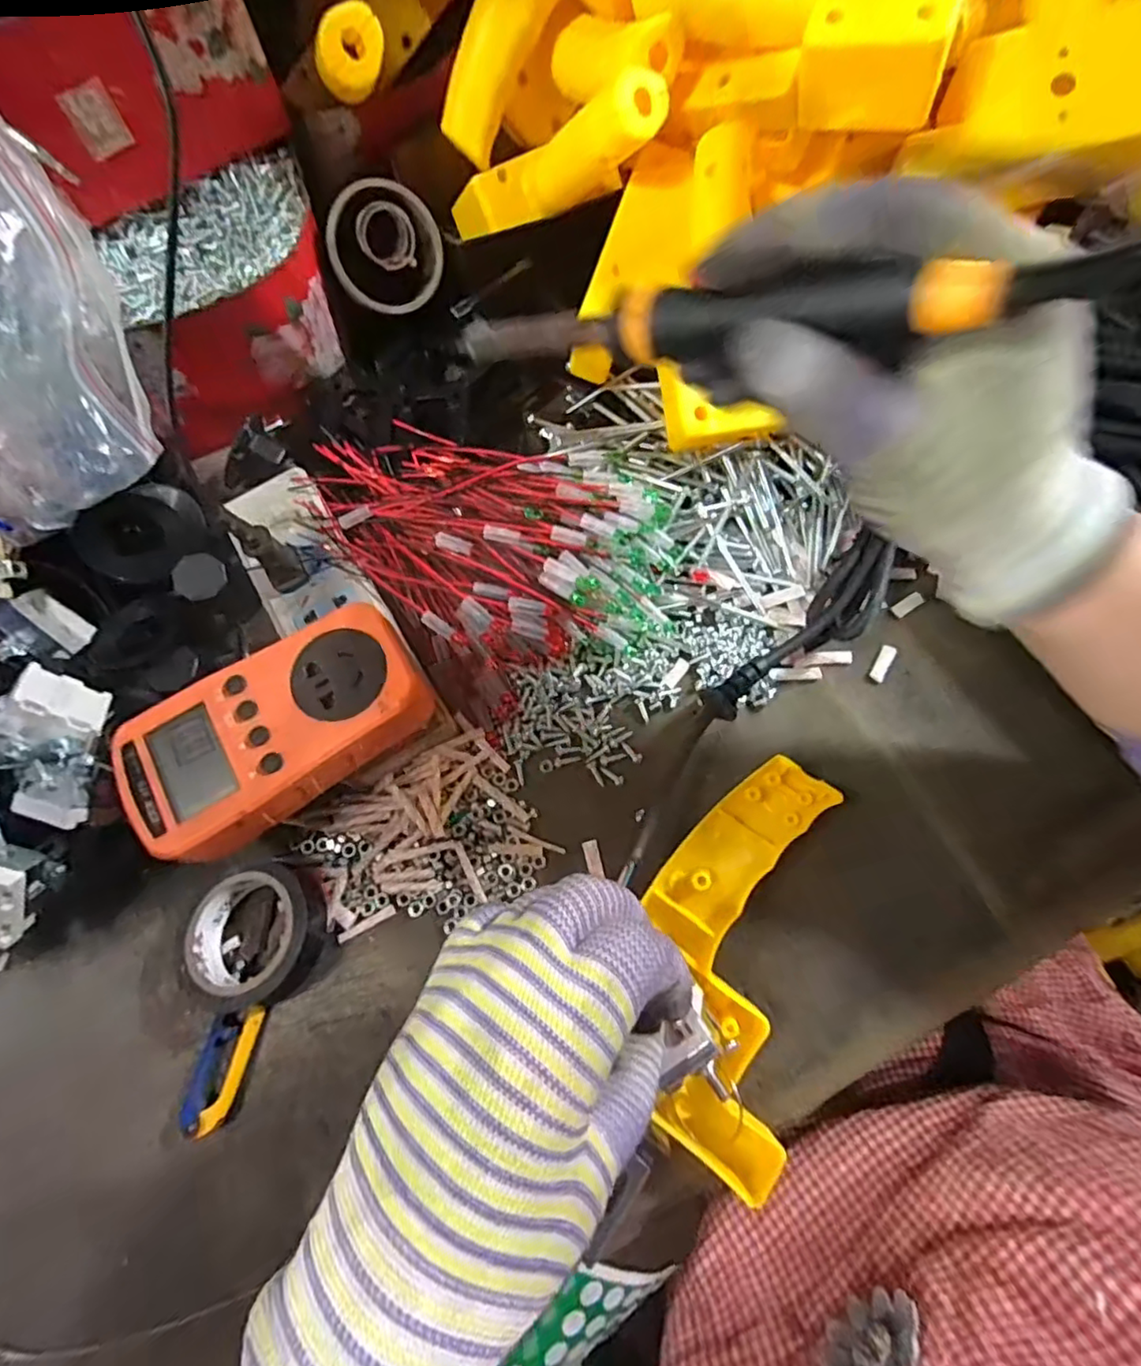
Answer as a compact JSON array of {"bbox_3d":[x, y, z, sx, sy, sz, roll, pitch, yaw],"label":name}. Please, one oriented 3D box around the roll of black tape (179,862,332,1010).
[{"bbox_3d":[-0.143,0.115,0.278,0.057,0.021,0.057,-1,71,2],"label":"roll of black tape"}]

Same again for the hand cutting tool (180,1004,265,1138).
[{"bbox_3d":[-0.153,0.168,0.267,0.020,0.013,0.049,10,72,6],"label":"hand cutting tool"}]

